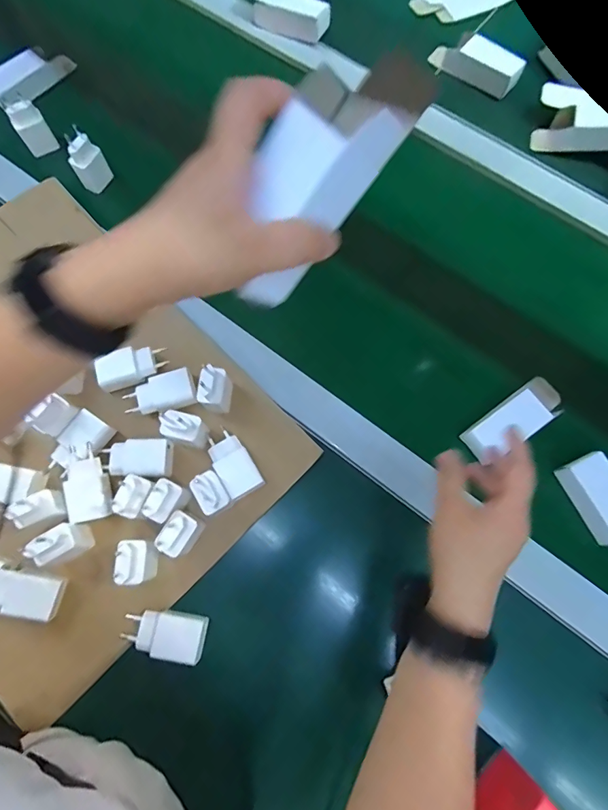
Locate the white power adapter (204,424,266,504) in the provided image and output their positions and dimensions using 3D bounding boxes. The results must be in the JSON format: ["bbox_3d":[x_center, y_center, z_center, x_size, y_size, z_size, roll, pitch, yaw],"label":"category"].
[{"bbox_3d":[-0.077,0.065,0.466,0.039,0.033,0.076,-32,76,-9],"label":"white power adapter"}]

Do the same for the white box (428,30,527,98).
[{"bbox_3d":[0.259,-0.516,0.639,0.134,0.034,0.043,38,77,10],"label":"white box"}]

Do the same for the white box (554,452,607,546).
[{"bbox_3d":[0.322,0.102,0.462,0.047,0.030,0.091,-21,75,-6],"label":"white box"}]

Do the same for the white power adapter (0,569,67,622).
[{"bbox_3d":[-0.274,0.187,0.426,0.067,0.038,0.038,9,74,3],"label":"white power adapter"}]

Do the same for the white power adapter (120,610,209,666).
[{"bbox_3d":[-0.136,0.224,0.417,0.080,0.024,0.041,7,74,2],"label":"white power adapter"}]

